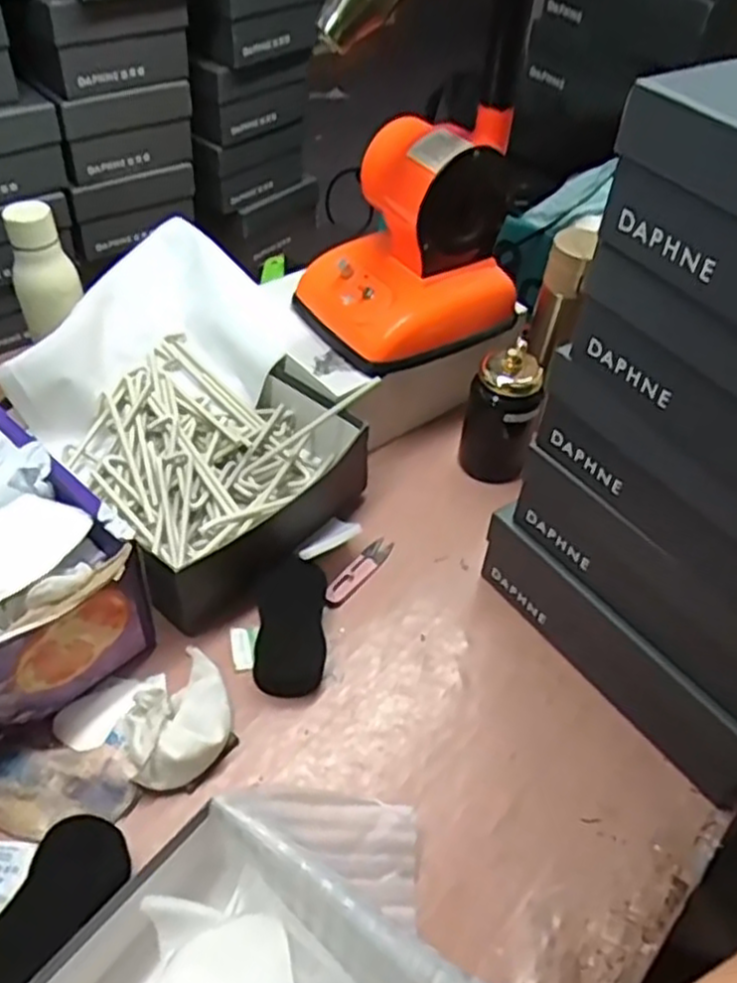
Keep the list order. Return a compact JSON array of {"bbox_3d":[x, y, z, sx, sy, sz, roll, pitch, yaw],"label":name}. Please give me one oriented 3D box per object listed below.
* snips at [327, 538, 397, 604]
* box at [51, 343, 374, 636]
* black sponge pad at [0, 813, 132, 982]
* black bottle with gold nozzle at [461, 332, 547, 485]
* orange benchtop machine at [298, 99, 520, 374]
[{"bbox_3d":[-0.009,0.079,0.797,0.023,0.005,0.103,41,48,11],"label":"snips"},{"bbox_3d":[-0.179,-0.025,0.802,0.280,0.098,0.274,30,51,22],"label":"box"},{"bbox_3d":[-0.225,0.293,0.548,0.057,0.026,0.125,23,49,16],"label":"black sponge pad"},{"bbox_3d":[0.146,-0.084,0.859,0.075,0.155,0.060,11,47,6],"label":"black bottle with gold nozzle"},{"bbox_3d":[0.049,-0.271,0.838,0.217,0.203,0.166,-16,50,-20],"label":"orange benchtop machine"}]

